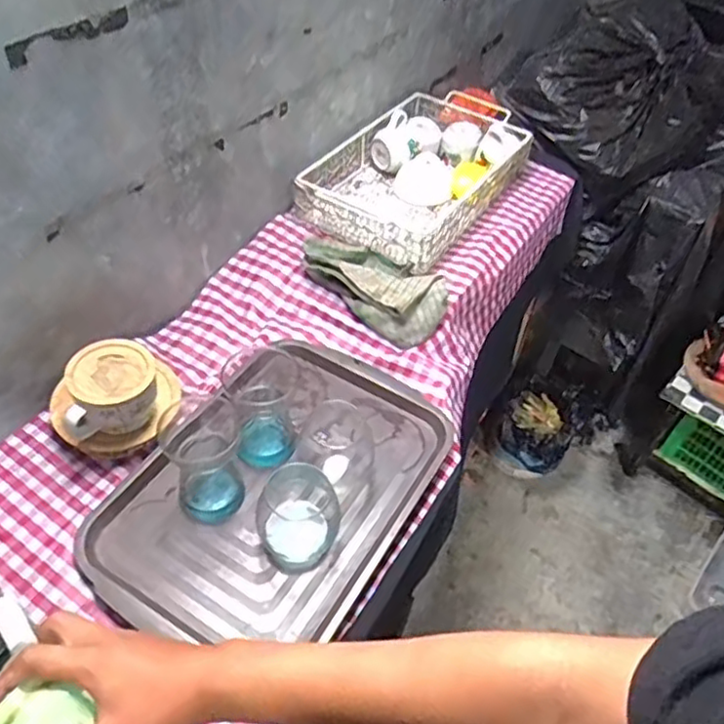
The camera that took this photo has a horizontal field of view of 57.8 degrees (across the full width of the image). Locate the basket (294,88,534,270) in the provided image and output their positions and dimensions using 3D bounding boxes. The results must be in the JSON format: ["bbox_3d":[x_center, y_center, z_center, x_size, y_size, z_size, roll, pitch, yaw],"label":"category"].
[{"bbox_3d":[0.102,-0.350,1.185,0.267,0.106,0.428,28,51,19],"label":"basket"}]

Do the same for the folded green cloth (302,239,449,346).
[{"bbox_3d":[0.029,-0.125,1.000,0.232,0.064,0.129,37,54,25],"label":"folded green cloth"}]

